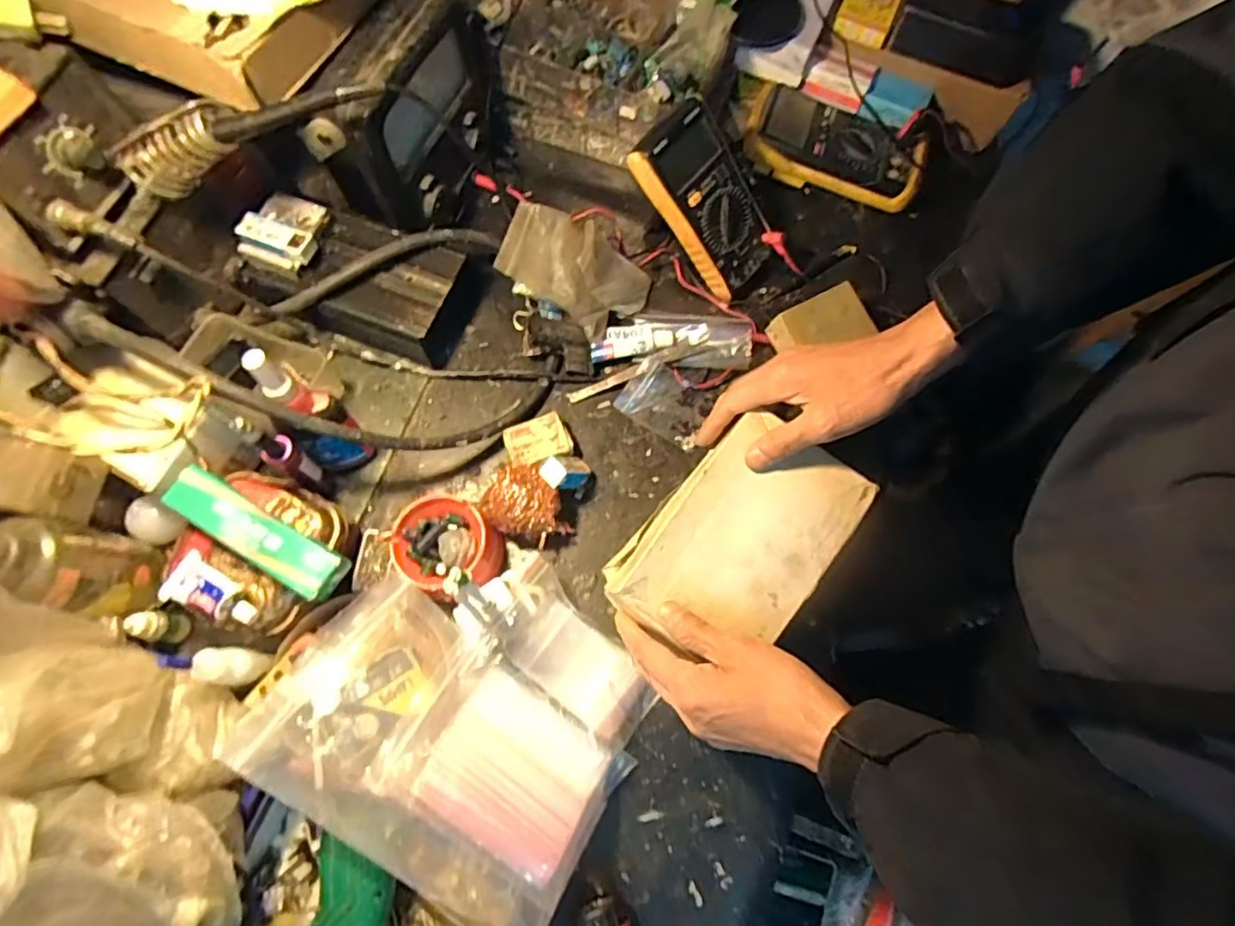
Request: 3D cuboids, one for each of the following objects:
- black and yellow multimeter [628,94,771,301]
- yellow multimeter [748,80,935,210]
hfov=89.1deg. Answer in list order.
[{"bbox_3d":[0.087,-0.241,0.588,0.088,0.033,0.172,-45,122,-6],"label":"black and yellow multimeter"},{"bbox_3d":[0.231,-0.341,0.671,0.186,0.035,0.092,18,71,4],"label":"yellow multimeter"}]

